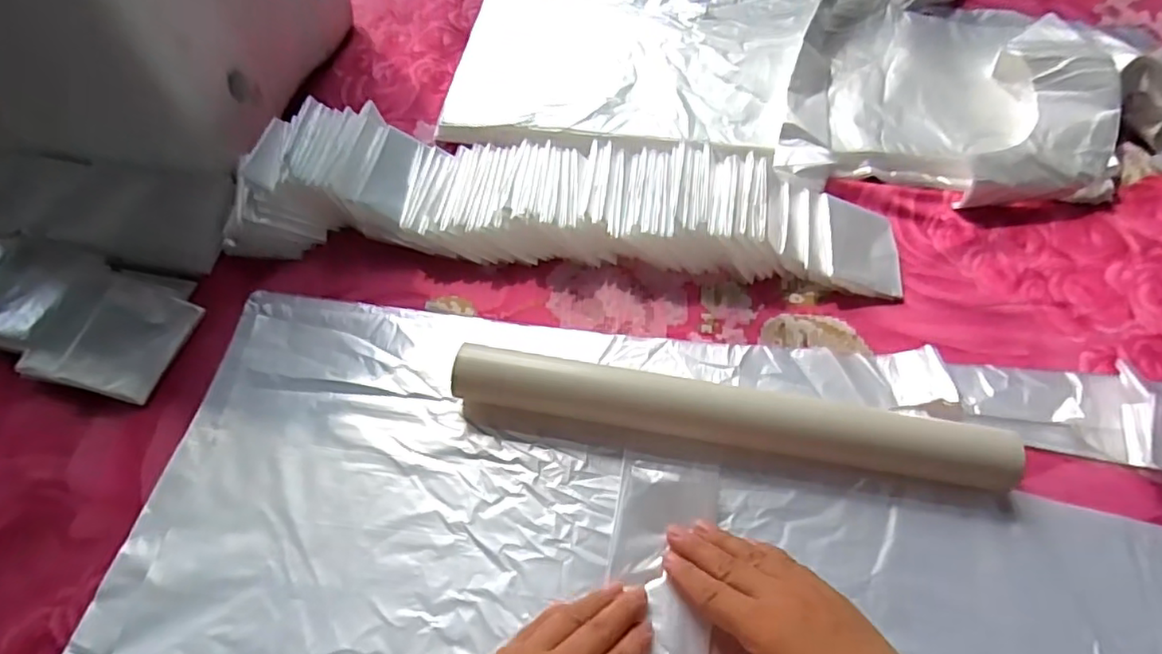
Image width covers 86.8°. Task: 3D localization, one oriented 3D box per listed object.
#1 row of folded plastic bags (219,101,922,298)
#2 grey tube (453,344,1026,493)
[{"bbox_3d":[-0.009,-0.106,0.495,0.540,0.049,0.121,4,59,4],"label":"row of folded plastic bags"},{"bbox_3d":[0.092,0.056,0.409,0.350,0.041,0.041,9,59,7],"label":"grey tube"}]

